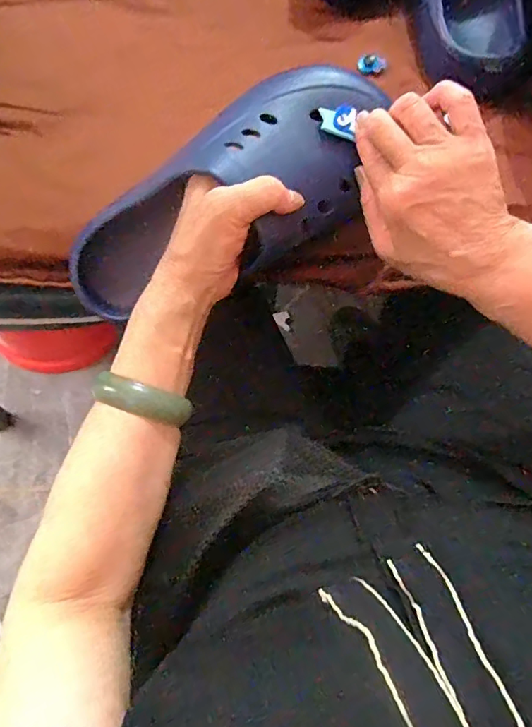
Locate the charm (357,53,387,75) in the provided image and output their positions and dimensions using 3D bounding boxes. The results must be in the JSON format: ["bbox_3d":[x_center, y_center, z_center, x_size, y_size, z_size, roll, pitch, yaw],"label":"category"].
[{"bbox_3d":[0.097,-0.274,0.455,0.026,0.009,0.019,11,71,1],"label":"charm"}]

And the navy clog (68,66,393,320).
[{"bbox_3d":[-0.032,-0.117,0.348,0.243,0.076,0.103,-29,68,9],"label":"navy clog"}]

